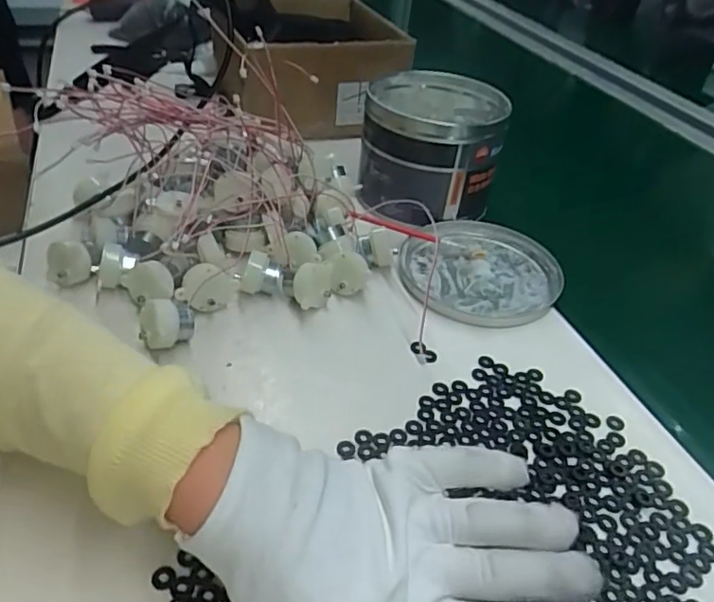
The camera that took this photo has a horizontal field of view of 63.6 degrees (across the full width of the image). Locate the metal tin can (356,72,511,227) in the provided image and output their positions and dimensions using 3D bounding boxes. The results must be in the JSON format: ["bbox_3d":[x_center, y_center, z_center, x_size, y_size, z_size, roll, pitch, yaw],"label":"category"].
[{"bbox_3d":[0.066,-0.145,0.548,0.131,0.113,0.144,4,39,-3],"label":"metal tin can"}]

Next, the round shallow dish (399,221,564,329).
[{"bbox_3d":[0.104,-0.026,0.484,0.129,0.013,0.135,4,39,-3],"label":"round shallow dish"}]

